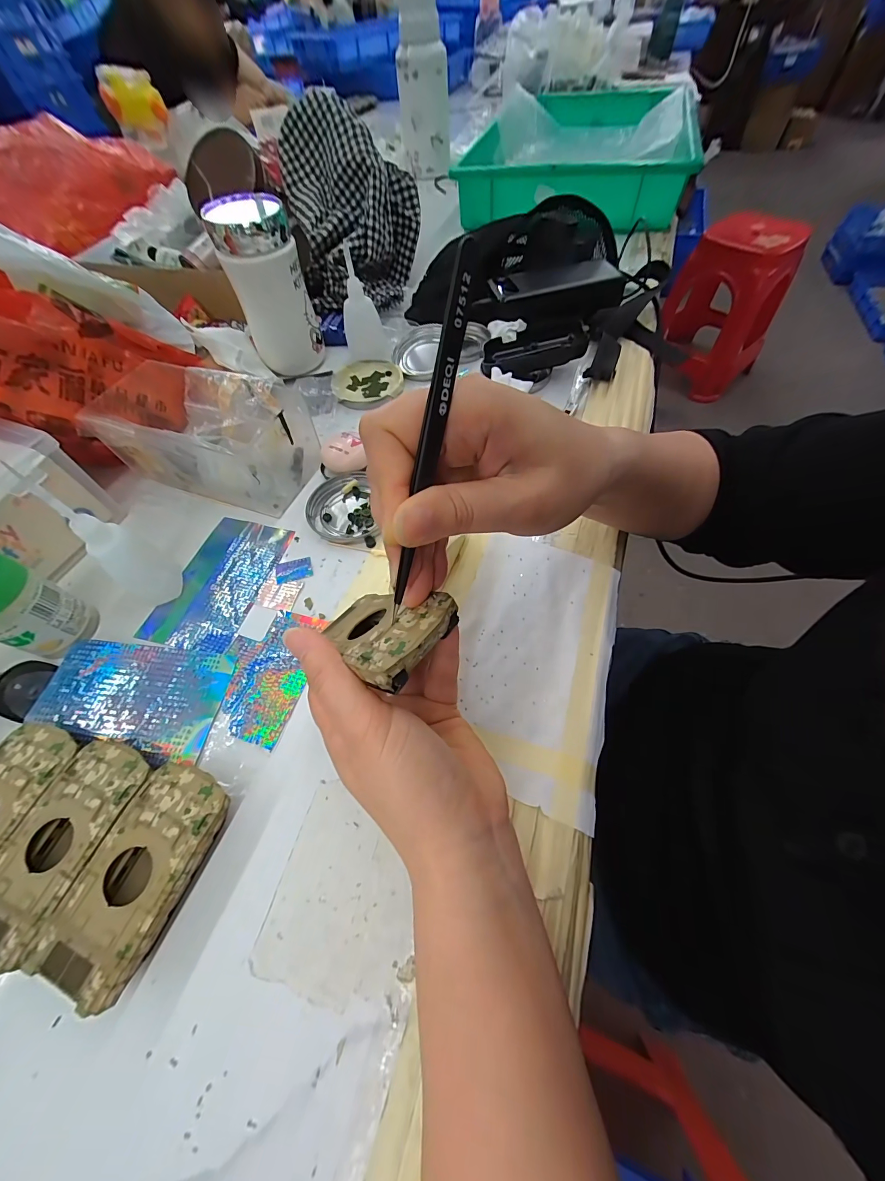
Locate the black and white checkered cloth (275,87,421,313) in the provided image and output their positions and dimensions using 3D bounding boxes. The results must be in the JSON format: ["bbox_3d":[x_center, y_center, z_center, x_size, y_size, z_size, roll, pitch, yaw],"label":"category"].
[{"bbox_3d":[-0.111,-0.484,0.487,0.156,0.158,0.184,-14,59,-4],"label":"black and white checkered cloth"}]

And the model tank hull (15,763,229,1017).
[{"bbox_3d":[-0.158,0.150,0.205,0.053,0.025,0.096,18,62,12],"label":"model tank hull"}]

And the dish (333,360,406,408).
[{"bbox_3d":[-0.087,-0.236,0.432,0.078,0.014,0.071,-1,60,2],"label":"dish"}]

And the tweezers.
[{"bbox_3d":[-0.006,-0.045,0.140,0.005,0.132,0.009,23,29,15],"label":"tweezers"}]

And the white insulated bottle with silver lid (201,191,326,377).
[{"bbox_3d":[-0.185,-0.320,0.408,0.072,0.136,0.063,-26,62,-12],"label":"white insulated bottle with silver lid"}]

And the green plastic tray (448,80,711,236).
[{"bbox_3d":[0.262,-0.832,0.728,0.357,0.113,0.610,13,62,10],"label":"green plastic tray"}]

